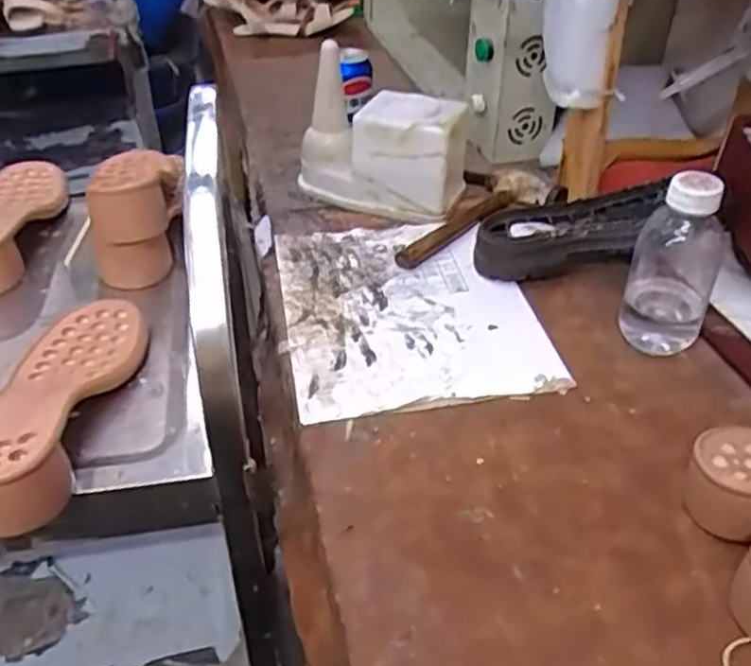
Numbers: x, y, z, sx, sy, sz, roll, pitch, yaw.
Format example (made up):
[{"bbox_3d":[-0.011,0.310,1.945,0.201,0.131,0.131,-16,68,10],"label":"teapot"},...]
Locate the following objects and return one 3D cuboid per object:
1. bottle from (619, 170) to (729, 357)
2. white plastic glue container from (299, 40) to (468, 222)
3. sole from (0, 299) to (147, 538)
[{"bbox_3d":[0.263,-0.059,0.631,0.067,0.156,0.053,-3,37,-5],"label":"bottle"},{"bbox_3d":[0.006,-0.229,0.863,0.199,0.135,0.113,18,41,22],"label":"white plastic glue container"},{"bbox_3d":[-0.235,0.037,0.536,0.087,0.048,0.239,1,37,1],"label":"sole"}]

